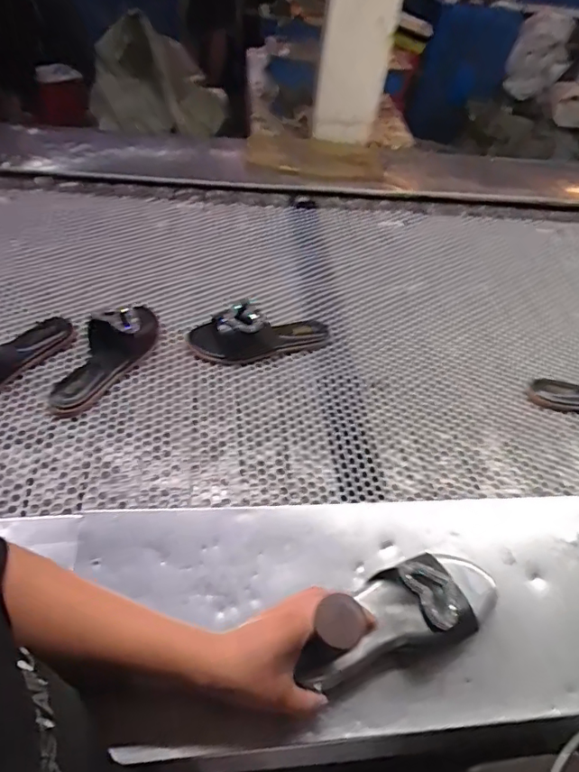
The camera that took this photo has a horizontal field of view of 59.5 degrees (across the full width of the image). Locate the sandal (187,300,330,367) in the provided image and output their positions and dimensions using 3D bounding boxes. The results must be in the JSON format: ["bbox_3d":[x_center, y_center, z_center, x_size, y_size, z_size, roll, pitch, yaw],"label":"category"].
[{"bbox_3d":[-0.044,-0.090,0.854,0.239,0.066,0.090,-11,50,-17],"label":"sandal"}]

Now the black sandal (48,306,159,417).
[{"bbox_3d":[-0.275,-0.062,0.779,0.084,0.066,0.260,20,48,11],"label":"black sandal"}]

